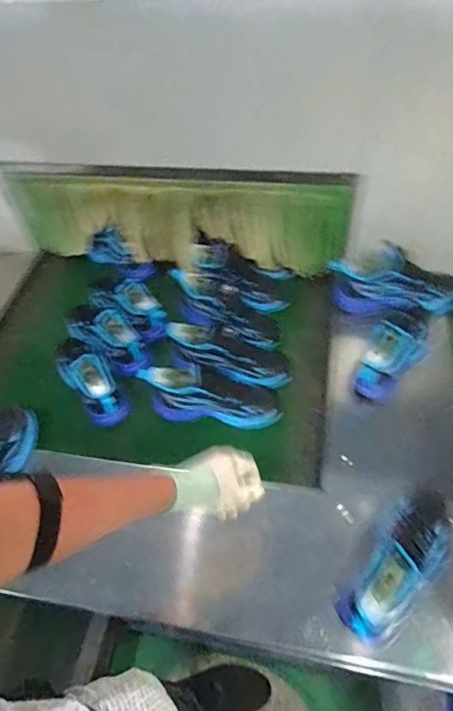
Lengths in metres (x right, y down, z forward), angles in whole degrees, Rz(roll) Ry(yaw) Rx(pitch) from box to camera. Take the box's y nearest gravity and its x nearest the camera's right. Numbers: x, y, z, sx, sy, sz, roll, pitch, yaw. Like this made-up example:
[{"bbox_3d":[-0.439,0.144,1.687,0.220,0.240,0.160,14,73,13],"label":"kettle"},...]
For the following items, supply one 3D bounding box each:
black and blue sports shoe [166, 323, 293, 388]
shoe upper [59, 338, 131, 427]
[{"bbox_3d":[-0.001,-0.007,0.968,0.270,0.089,0.099,17,55,-10],"label":"black and blue sports shoe"},{"bbox_3d":[-0.270,0.052,0.926,0.084,0.082,0.180,-30,57,-16],"label":"shoe upper"}]

